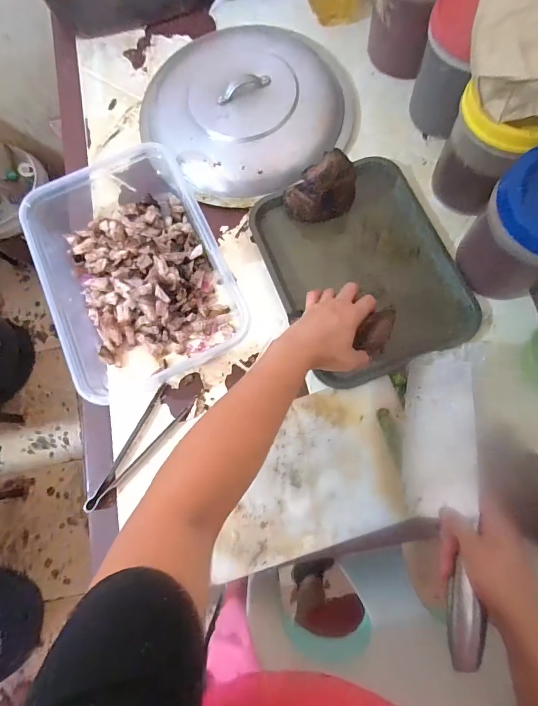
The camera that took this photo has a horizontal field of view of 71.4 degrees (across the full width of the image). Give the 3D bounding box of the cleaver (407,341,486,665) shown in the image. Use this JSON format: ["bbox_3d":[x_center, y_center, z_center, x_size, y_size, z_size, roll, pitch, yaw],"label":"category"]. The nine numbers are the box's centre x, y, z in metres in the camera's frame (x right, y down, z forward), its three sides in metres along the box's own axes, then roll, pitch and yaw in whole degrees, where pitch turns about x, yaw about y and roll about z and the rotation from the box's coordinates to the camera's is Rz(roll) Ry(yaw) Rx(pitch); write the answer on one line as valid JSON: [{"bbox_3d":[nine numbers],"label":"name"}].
[{"bbox_3d":[0.192,0.139,0.419,0.080,0.022,0.321,-12,56,42],"label":"cleaver"}]

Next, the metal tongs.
[{"bbox_3d":[-0.199,0.133,0.553,0.058,0.016,0.208,40,82,12],"label":"metal tongs"}]

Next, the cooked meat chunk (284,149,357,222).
[{"bbox_3d":[0.084,-0.253,0.574,0.113,0.079,0.066,-24,75,-1],"label":"cooked meat chunk"}]

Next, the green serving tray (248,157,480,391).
[{"bbox_3d":[0.146,-0.136,0.572,0.265,0.028,0.333,-22,76,-2],"label":"green serving tray"}]

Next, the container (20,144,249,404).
[{"bbox_3d":[-0.199,-0.116,0.579,0.246,0.086,0.329,-26,76,-3],"label":"container"}]

